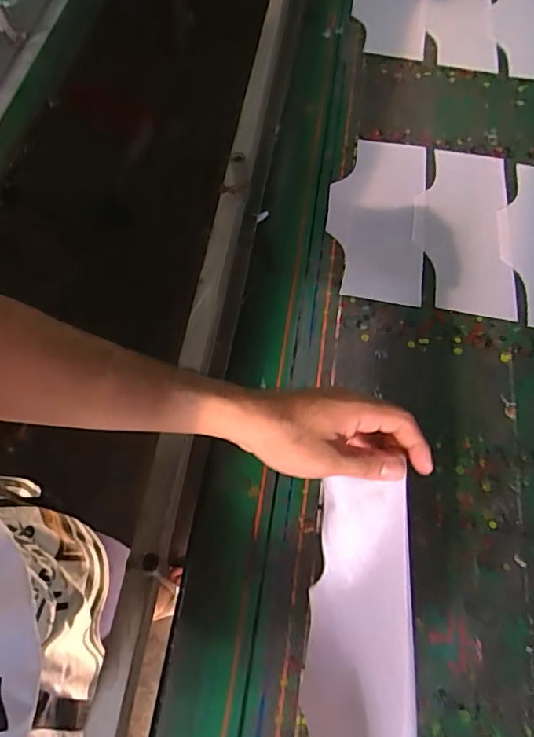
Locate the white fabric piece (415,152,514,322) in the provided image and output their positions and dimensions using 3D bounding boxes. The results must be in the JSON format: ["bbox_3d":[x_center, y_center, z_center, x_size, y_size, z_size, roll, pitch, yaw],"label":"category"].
[{"bbox_3d":[0.277,-0.206,0.734,0.134,0.004,0.300,8,62,2],"label":"white fabric piece"}]

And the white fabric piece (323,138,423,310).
[{"bbox_3d":[0.155,-0.222,0.733,0.133,0.008,0.300,9,62,3],"label":"white fabric piece"}]

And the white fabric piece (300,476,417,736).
[{"bbox_3d":[0.066,0.226,0.381,0.069,0.088,0.240,7,64,1],"label":"white fabric piece"}]

